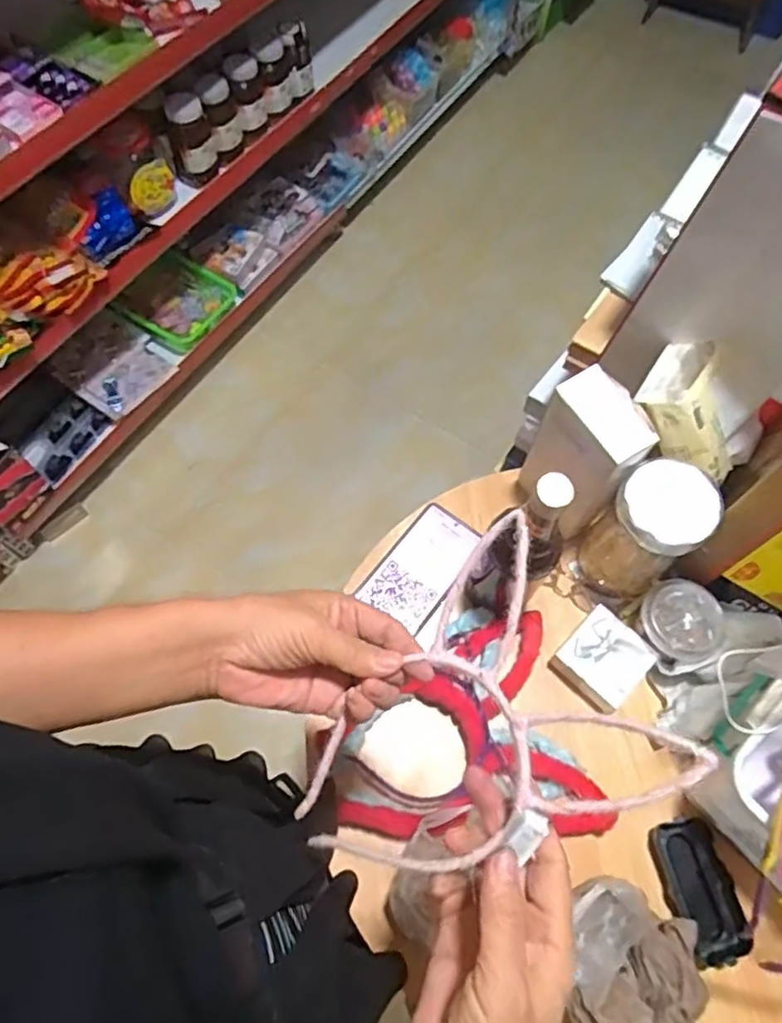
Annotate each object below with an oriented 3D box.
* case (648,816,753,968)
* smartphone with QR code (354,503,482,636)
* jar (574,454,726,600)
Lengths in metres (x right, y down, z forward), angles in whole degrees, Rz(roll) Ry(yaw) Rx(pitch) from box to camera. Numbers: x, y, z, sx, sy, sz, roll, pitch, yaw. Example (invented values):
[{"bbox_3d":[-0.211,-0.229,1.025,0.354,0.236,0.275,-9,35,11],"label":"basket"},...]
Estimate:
[{"bbox_3d":[0.270,0.333,0.573,0.053,0.025,0.110,-9,66,-6],"label":"case"},{"bbox_3d":[0.036,0.058,0.701,0.073,0.012,0.137,35,69,14],"label":"smartphone with QR code"},{"bbox_3d":[0.245,0.022,0.640,0.082,0.156,0.083,1,65,-1],"label":"jar"}]

